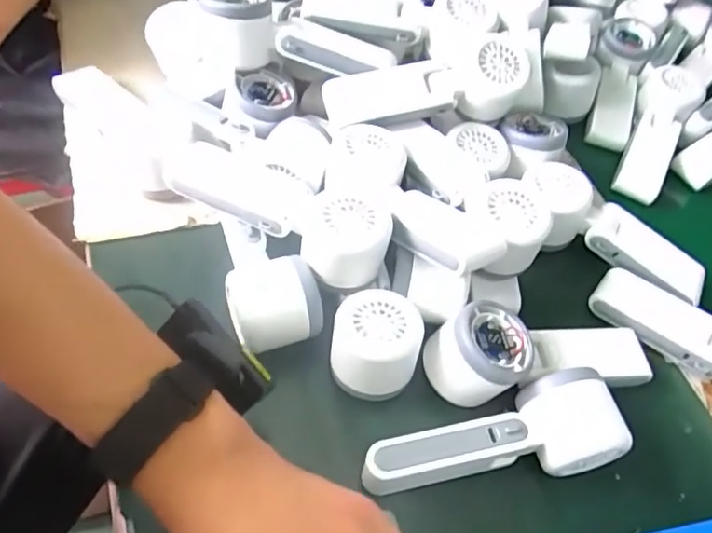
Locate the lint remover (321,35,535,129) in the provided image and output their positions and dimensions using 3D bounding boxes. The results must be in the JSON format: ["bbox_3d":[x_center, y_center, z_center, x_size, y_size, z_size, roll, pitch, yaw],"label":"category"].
[{"bbox_3d":[0.057,-0.142,0.475,0.161,0.062,0.046,-8,55,-11],"label":"lint remover"}]

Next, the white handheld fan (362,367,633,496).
[{"bbox_3d":[0.082,0.106,0.372,0.162,0.055,0.053,-2,55,-12],"label":"white handheld fan"}]

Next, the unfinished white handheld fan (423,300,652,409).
[{"bbox_3d":[0.127,0.060,0.406,0.164,0.045,0.055,3,53,-20],"label":"unfinished white handheld fan"}]

